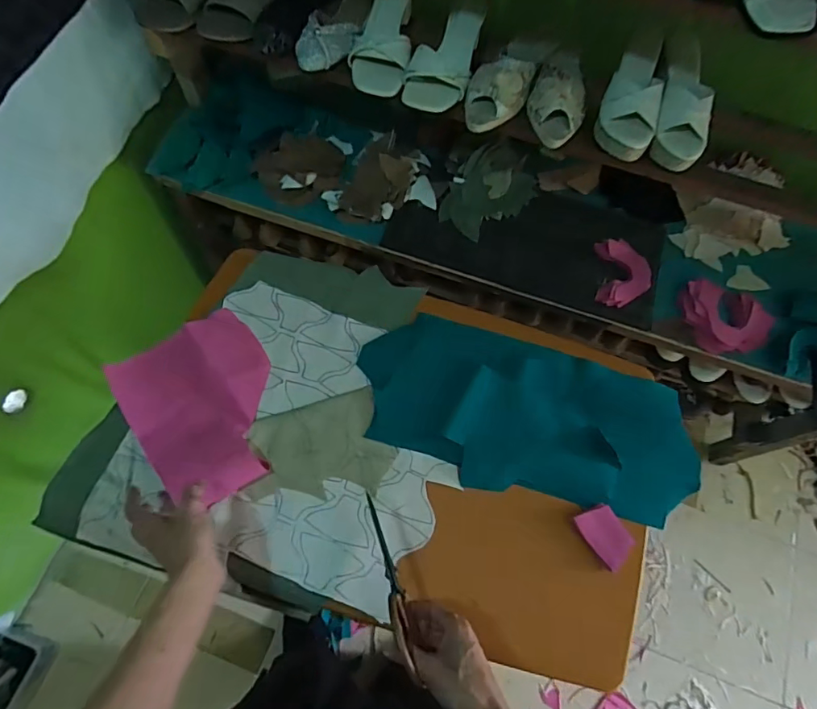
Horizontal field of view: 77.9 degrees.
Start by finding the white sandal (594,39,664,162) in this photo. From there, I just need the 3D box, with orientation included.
[{"bbox_3d":[0.347,-0.396,0.777,0.087,0.060,0.206,19,67,5],"label":"white sandal"}]

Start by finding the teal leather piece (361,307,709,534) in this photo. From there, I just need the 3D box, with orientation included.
[{"bbox_3d":[0.174,0.088,0.753,0.494,0.032,0.226,20,67,5],"label":"teal leather piece"}]

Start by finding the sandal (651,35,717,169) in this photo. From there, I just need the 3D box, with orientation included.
[{"bbox_3d":[0.428,-0.391,0.785,0.087,0.066,0.211,13,66,2],"label":"sandal"}]

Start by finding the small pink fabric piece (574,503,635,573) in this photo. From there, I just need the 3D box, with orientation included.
[{"bbox_3d":[0.273,0.248,0.697,0.058,0.005,0.077,-32,55,-8],"label":"small pink fabric piece"}]

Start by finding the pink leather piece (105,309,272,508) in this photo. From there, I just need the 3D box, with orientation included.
[{"bbox_3d":[-0.282,0.068,0.721,0.200,0.038,0.249,-36,73,-17],"label":"pink leather piece"}]

